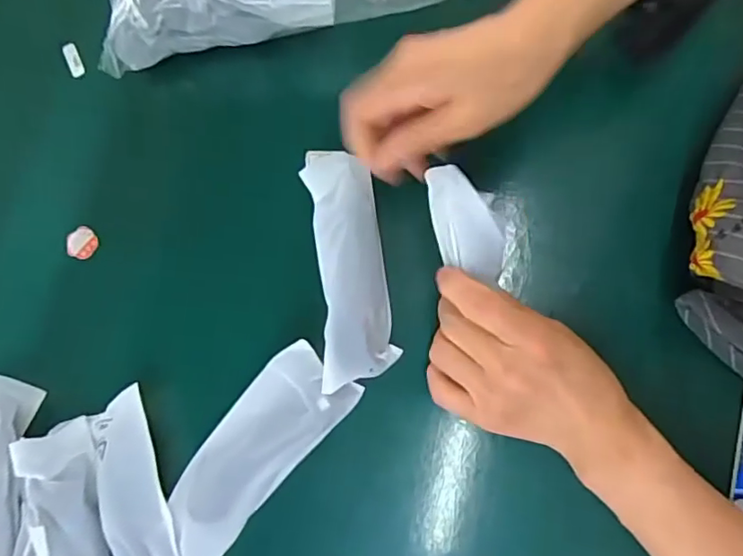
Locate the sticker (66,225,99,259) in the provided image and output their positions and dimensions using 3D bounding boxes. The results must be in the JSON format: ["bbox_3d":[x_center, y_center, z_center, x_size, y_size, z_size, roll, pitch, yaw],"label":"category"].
[{"bbox_3d":[-0.214,-0.026,0.406,0.023,0.004,0.022,-39,89,-7],"label":"sticker"}]

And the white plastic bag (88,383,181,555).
[{"bbox_3d":[-0.143,0.147,0.339,0.039,0.016,0.149,-23,79,0],"label":"white plastic bag"}]

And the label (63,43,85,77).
[{"bbox_3d":[-0.238,-0.174,0.440,0.011,0.006,0.027,-25,79,-1],"label":"label"}]

